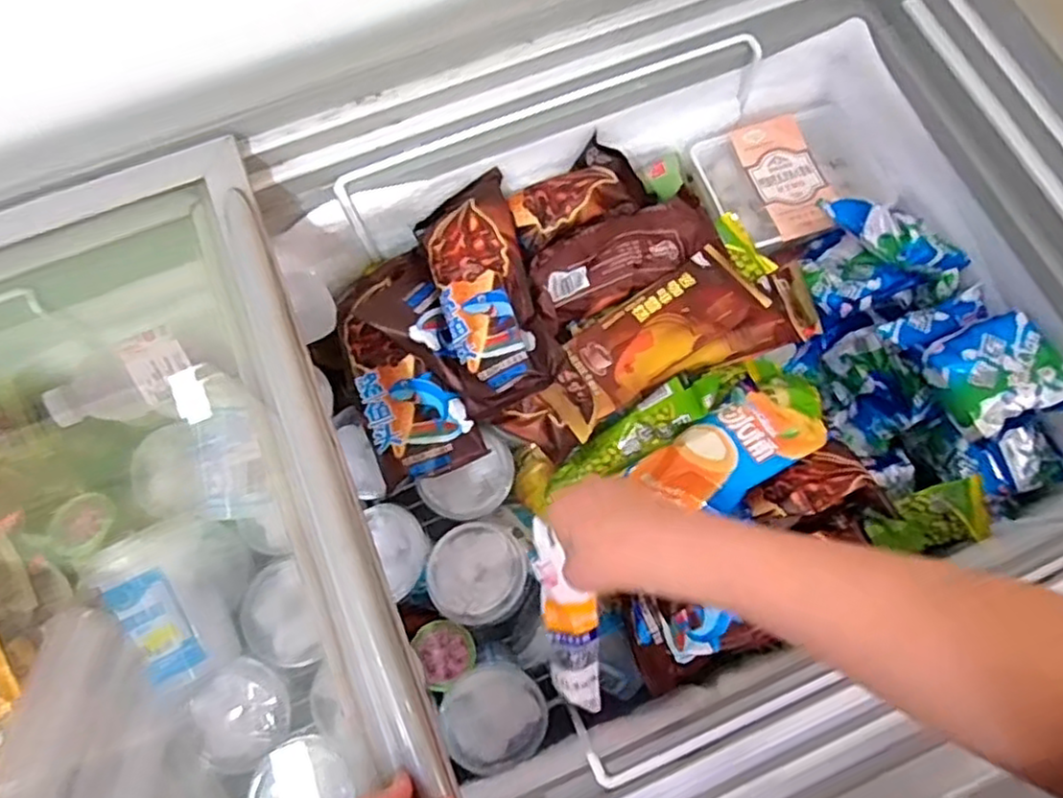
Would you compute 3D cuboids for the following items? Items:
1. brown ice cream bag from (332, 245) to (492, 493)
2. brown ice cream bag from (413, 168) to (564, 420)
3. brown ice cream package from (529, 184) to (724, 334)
[{"bbox_3d":[-0.116,-0.034,0.617,0.095,0.039,0.213,-21,73,-6],"label":"brown ice cream bag"},{"bbox_3d":[-0.043,-0.100,0.594,0.094,0.032,0.216,-16,72,-4],"label":"brown ice cream bag"},{"bbox_3d":[0.082,-0.133,0.619,0.185,0.028,0.077,-28,73,-8],"label":"brown ice cream package"}]

